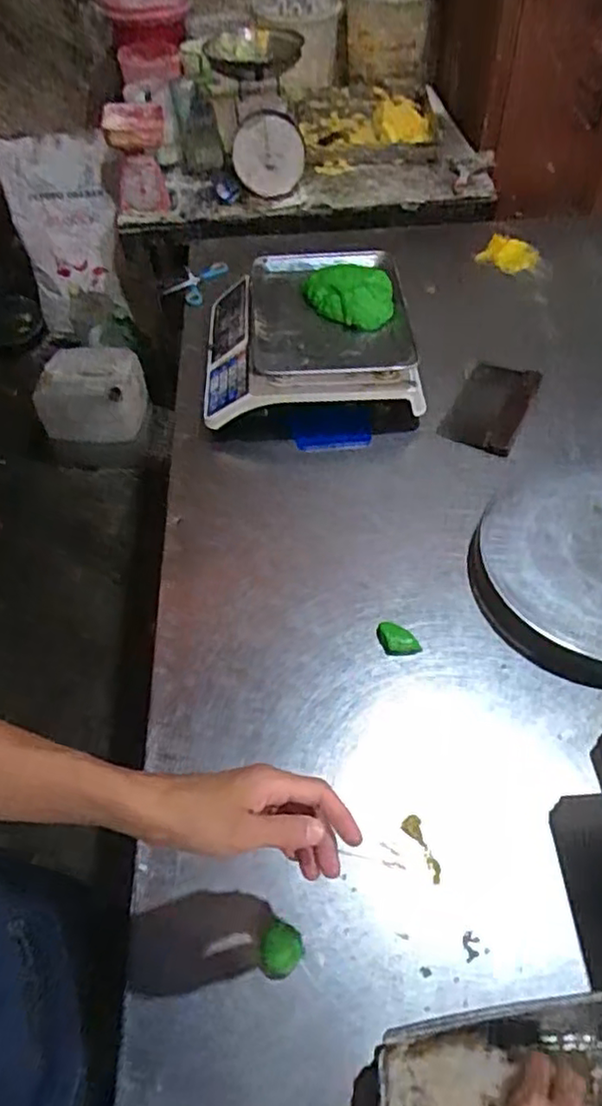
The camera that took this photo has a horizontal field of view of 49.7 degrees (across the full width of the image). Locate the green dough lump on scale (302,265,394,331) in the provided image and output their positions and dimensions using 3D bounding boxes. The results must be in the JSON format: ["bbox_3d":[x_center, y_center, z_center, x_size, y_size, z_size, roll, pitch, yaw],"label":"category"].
[{"bbox_3d":[0.071,-0.409,1.020,0.141,0.038,0.153,0,52,2],"label":"green dough lump on scale"}]

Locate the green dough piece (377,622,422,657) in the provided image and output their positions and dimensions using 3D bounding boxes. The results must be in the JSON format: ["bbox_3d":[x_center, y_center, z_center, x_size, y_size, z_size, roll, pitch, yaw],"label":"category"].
[{"bbox_3d":[0.113,0.104,0.772,0.054,0.013,0.032,32,60,25],"label":"green dough piece"}]

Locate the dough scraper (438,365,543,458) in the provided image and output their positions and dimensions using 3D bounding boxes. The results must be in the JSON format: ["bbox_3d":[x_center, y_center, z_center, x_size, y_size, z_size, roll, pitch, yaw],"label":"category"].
[{"bbox_3d":[0.305,-0.235,1.031,0.113,0.016,0.183,24,66,22],"label":"dough scraper"}]

